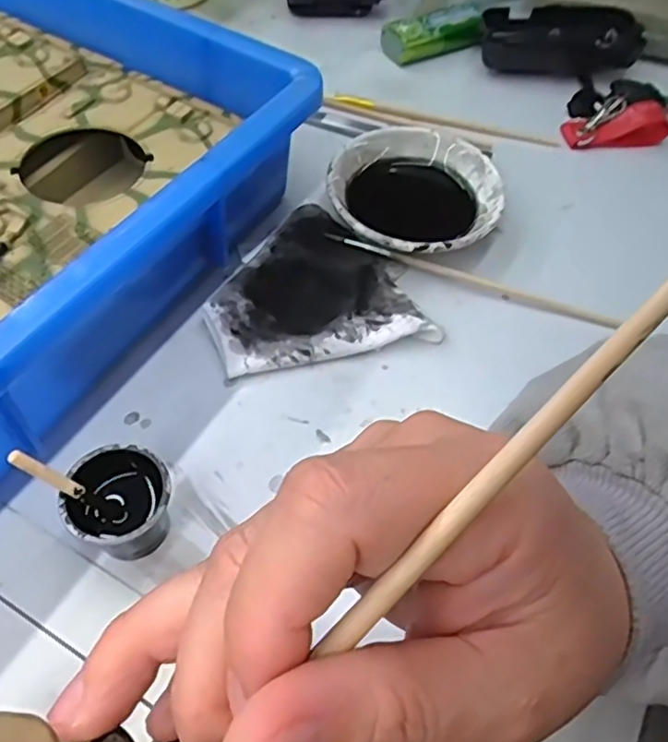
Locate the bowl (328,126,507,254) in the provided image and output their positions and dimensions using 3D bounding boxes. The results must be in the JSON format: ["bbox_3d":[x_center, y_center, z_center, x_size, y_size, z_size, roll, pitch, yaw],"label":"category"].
[{"bbox_3d":[0.044,-0.097,0.349,0.091,0.025,0.093,3,55,-4],"label":"bowl"}]

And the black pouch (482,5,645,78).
[{"bbox_3d":[0.156,-0.234,0.439,0.095,0.025,0.051,0,55,-2],"label":"black pouch"}]

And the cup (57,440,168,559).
[{"bbox_3d":[-0.079,0.053,0.239,0.036,0.036,0.036,3,55,-4],"label":"cup"}]

